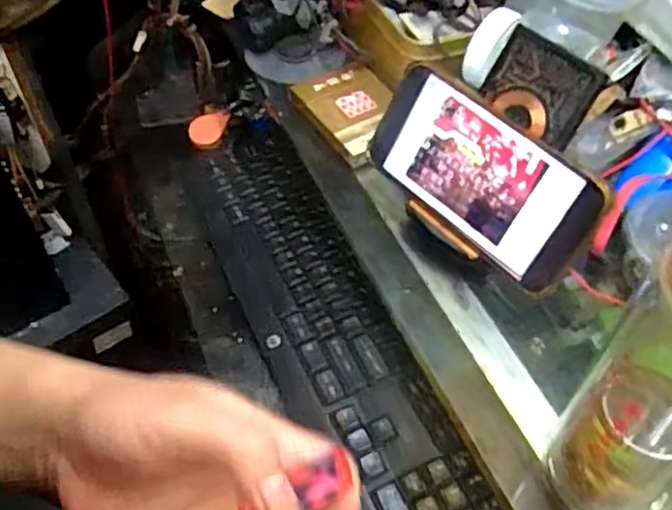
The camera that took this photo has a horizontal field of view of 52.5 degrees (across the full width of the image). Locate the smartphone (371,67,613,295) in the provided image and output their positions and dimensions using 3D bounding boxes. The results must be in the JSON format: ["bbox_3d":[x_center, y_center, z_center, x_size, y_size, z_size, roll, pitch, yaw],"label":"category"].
[{"bbox_3d":[0.091,-0.051,0.434,0.158,0.078,0.016,42,30,28],"label":"smartphone"}]

